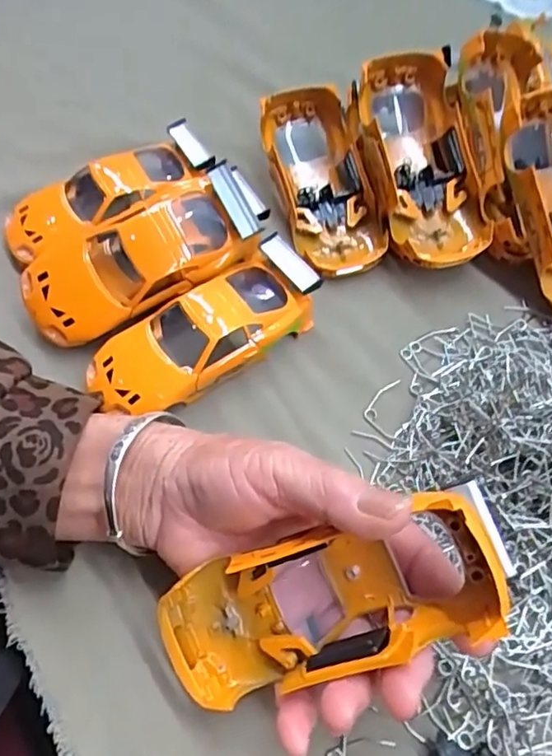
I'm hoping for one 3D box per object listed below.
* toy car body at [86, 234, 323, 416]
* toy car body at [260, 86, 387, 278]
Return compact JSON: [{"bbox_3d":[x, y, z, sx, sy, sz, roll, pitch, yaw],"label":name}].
[{"bbox_3d":[-0.037,-0.024,0.325,0.129,0.032,0.051,-32,65,-16],"label":"toy car body"},{"bbox_3d":[0.028,-0.125,0.377,0.055,0.043,0.126,-14,61,-7],"label":"toy car body"}]

